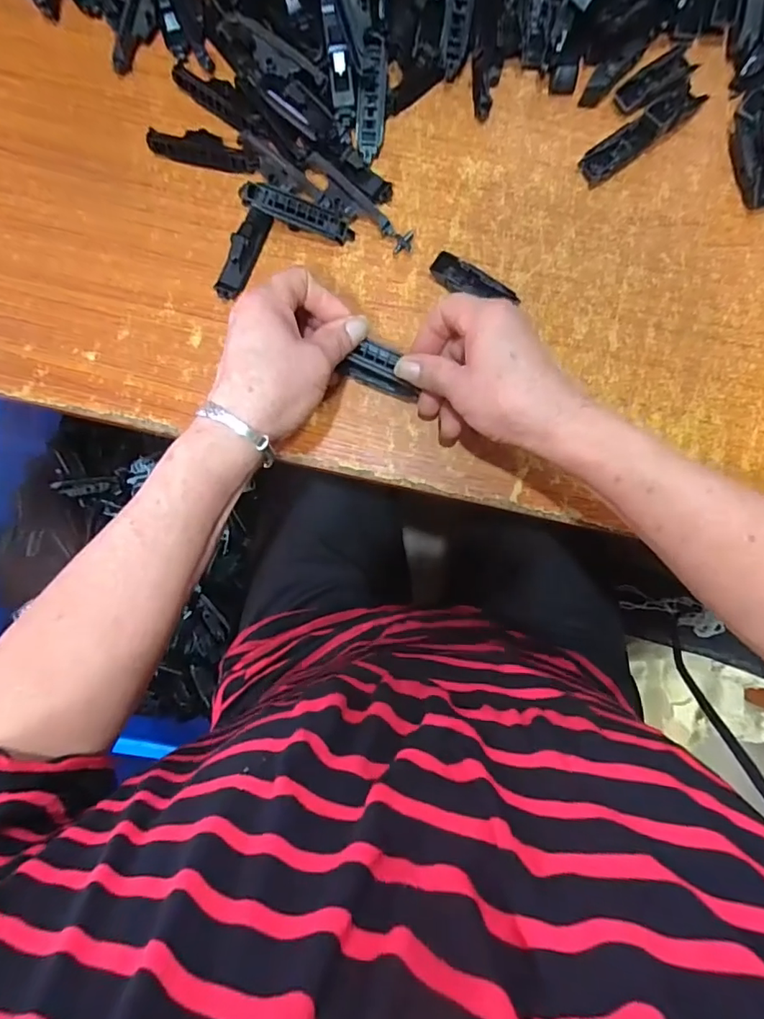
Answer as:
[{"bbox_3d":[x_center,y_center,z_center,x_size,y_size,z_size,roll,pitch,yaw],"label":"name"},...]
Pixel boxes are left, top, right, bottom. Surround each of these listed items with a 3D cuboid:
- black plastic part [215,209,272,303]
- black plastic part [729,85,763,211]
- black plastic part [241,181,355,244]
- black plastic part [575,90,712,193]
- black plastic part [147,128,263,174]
[{"bbox_3d":[-0.102,-0.187,0.369,0.018,0.019,0.068,22,88,0],"label":"black plastic part"},{"bbox_3d":[0.274,-0.265,0.375,0.026,0.015,0.086,-4,88,0],"label":"black plastic part"},{"bbox_3d":[-0.059,-0.213,0.366,0.081,0.008,0.019,16,88,-15],"label":"black plastic part"},{"bbox_3d":[0.191,-0.276,0.371,0.098,0.026,0.025,-38,89,-1],"label":"black plastic part"},{"bbox_3d":[-0.130,-0.264,0.374,0.078,0.015,0.017,11,88,0],"label":"black plastic part"}]

